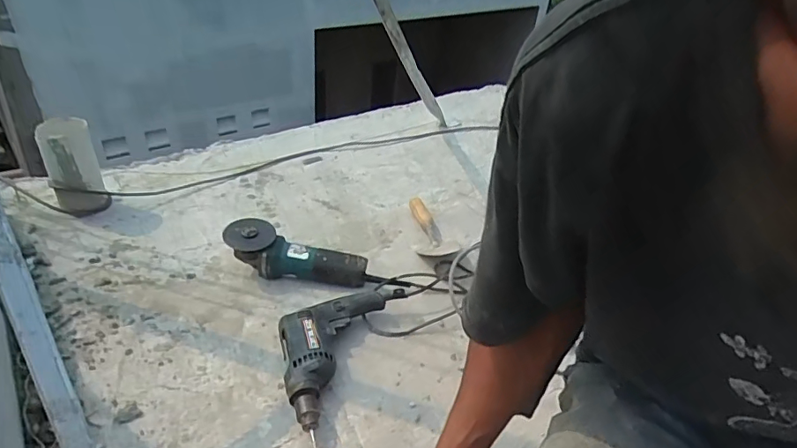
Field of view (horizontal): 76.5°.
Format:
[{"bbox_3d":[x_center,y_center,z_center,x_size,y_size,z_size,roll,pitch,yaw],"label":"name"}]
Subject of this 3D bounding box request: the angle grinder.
[{"bbox_3d":[-0.197,0.065,0.986,0.270,0.103,0.079,9,34,4],"label":"angle grinder"}]

